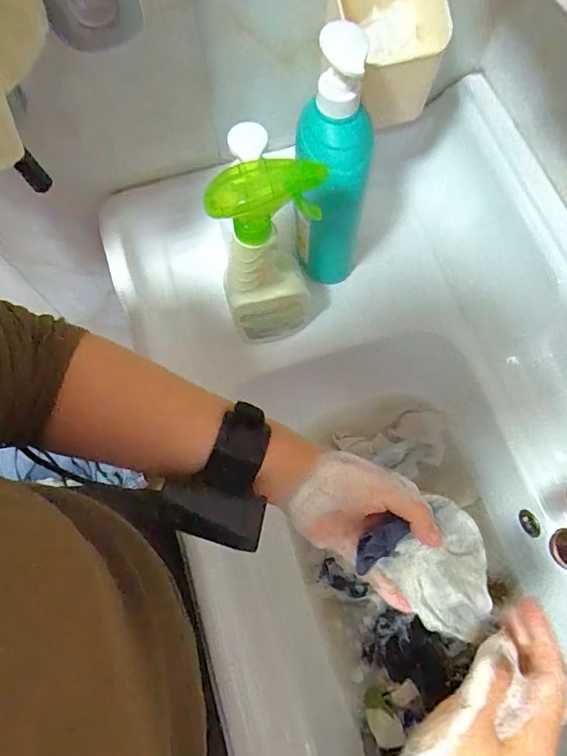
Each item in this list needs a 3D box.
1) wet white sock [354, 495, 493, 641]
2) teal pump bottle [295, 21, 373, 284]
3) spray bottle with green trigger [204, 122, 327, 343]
[{"bbox_3d":[0.110,0.131,0.340,0.096,0.018,0.075,39,75,14],"label":"wet white sock"},{"bbox_3d":[0.049,-0.195,0.476,0.068,0.263,0.069,8,70,4],"label":"teal pump bottle"},{"bbox_3d":[-0.015,-0.112,0.448,0.091,0.238,0.059,-6,70,-1],"label":"spray bottle with green trigger"}]

